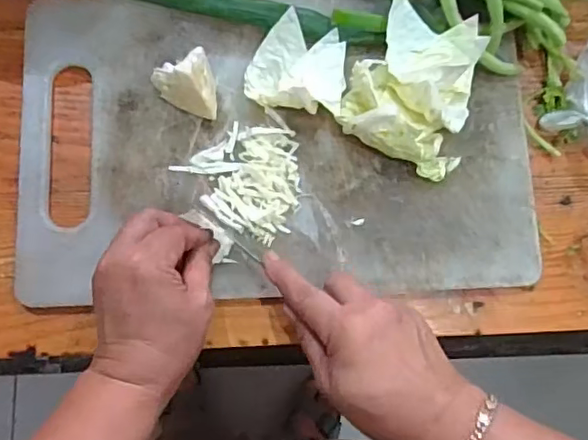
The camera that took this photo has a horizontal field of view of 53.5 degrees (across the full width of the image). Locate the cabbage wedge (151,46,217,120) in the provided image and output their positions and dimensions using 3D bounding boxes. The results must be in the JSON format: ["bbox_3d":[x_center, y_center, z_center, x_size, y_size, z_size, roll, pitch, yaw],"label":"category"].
[{"bbox_3d":[-0.076,-0.099,0.442,0.043,0.039,0.052,-33,84,-8],"label":"cabbage wedge"}]

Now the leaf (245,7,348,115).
[{"bbox_3d":[0.003,-0.119,0.451,0.074,0.034,0.070,8,80,-1],"label":"leaf"}]

